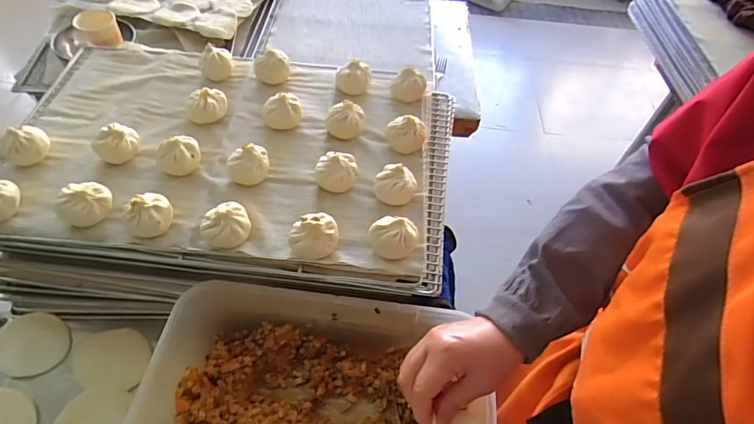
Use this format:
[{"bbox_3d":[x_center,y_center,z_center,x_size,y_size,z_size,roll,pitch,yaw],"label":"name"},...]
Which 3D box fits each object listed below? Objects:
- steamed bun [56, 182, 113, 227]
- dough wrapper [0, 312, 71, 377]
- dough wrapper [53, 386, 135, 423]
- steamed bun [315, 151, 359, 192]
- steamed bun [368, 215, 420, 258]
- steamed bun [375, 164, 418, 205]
[{"bbox_3d":[-0.360,-0.011,0.550,0.051,0.035,0.050,-5,53,-9],"label":"steamed bun"},{"bbox_3d":[-0.479,0.183,0.611,0.091,0.007,0.085,-6,61,-21],"label":"dough wrapper"},{"bbox_3d":[-0.365,0.267,0.563,0.085,0.004,0.087,14,52,-2],"label":"dough wrapper"},{"bbox_3d":[-0.056,-0.056,0.605,0.054,0.034,0.047,10,53,3],"label":"steamed bun"},{"bbox_3d":[0.021,0.030,0.552,0.051,0.035,0.049,2,53,-3],"label":"steamed bun"},{"bbox_3d":[0.024,-0.039,0.598,0.054,0.034,0.048,-1,53,-6],"label":"steamed bun"}]

